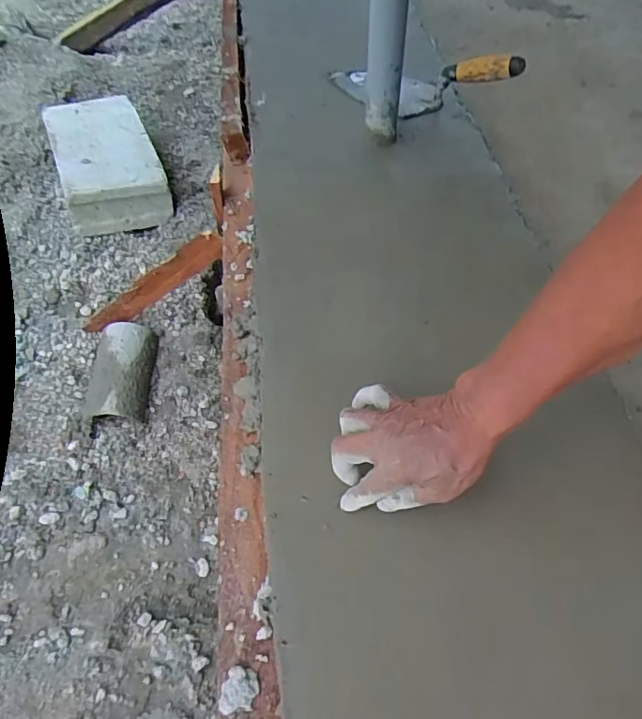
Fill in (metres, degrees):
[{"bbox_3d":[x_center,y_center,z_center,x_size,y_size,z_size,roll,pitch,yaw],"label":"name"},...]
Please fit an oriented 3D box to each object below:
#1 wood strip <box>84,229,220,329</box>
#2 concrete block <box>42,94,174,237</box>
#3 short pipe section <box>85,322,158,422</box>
[{"bbox_3d":[-0.270,-0.116,0.846,0.291,0.058,0.016,-28,52,23],"label":"wood strip"},{"bbox_3d":[-0.462,-0.441,1.123,0.191,0.099,0.382,-22,55,-12],"label":"concrete block"},{"bbox_3d":[-0.323,0.018,0.851,0.083,0.056,0.168,-1,54,3],"label":"short pipe section"}]

